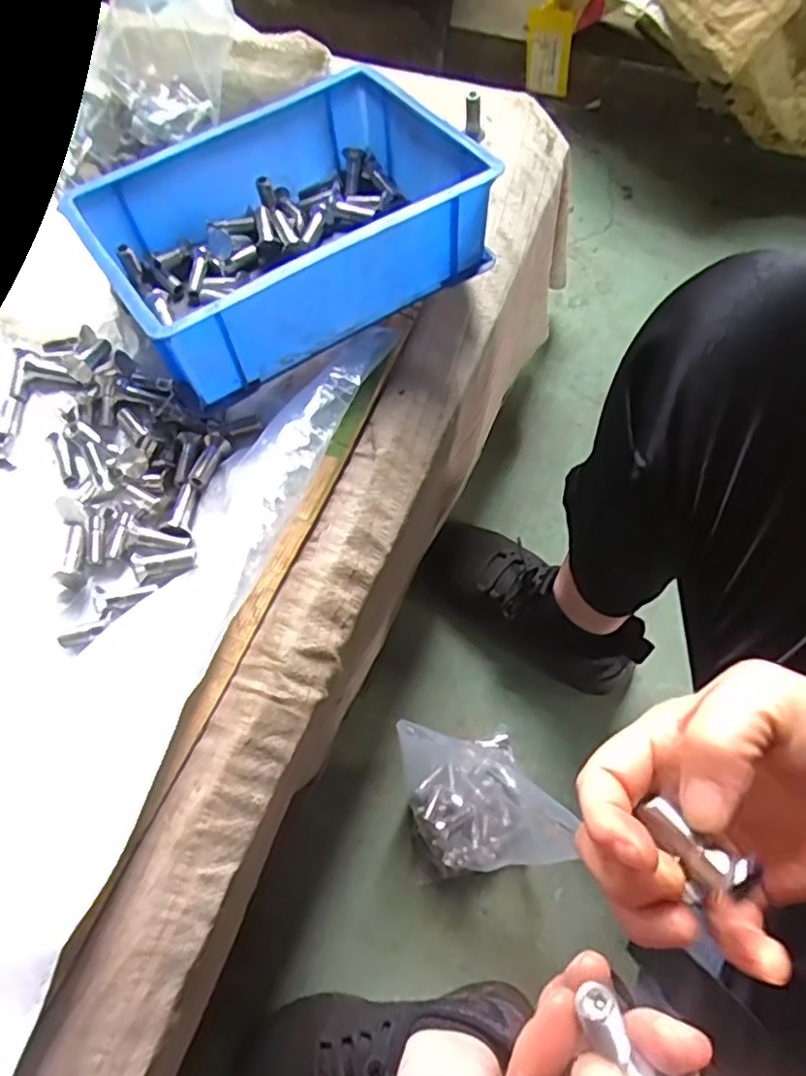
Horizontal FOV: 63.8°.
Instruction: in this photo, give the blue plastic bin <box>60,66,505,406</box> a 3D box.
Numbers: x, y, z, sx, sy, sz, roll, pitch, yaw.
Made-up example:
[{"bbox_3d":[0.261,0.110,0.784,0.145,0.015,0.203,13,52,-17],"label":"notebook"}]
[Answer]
[{"bbox_3d":[-0.078,-0.209,0.428,0.231,0.074,0.166,-32,71,-11],"label":"blue plastic bin"}]

